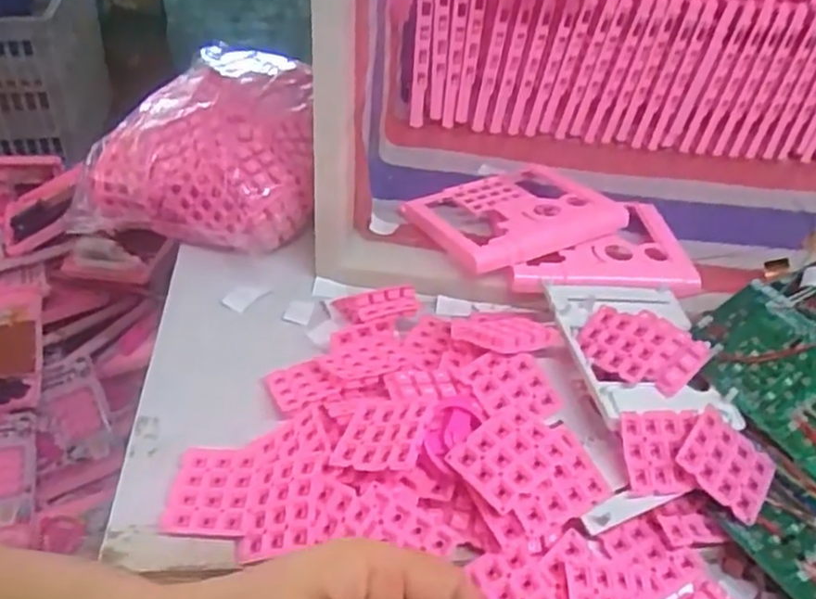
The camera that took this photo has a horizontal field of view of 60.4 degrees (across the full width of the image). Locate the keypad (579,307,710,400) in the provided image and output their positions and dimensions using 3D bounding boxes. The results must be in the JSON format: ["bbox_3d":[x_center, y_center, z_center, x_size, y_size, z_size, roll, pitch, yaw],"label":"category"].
[{"bbox_3d":[0.162,0.035,0.493,0.079,0.017,0.056,21,59,27],"label":"keypad"}]

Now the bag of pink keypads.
[{"bbox_3d":[-0.175,-0.144,0.656,0.206,0.104,0.199,13,42,8],"label":"bag of pink keypads"}]

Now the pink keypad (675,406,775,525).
[{"bbox_3d":[0.199,0.102,0.437,0.059,0.004,0.049,41,62,3],"label":"pink keypad"}]

